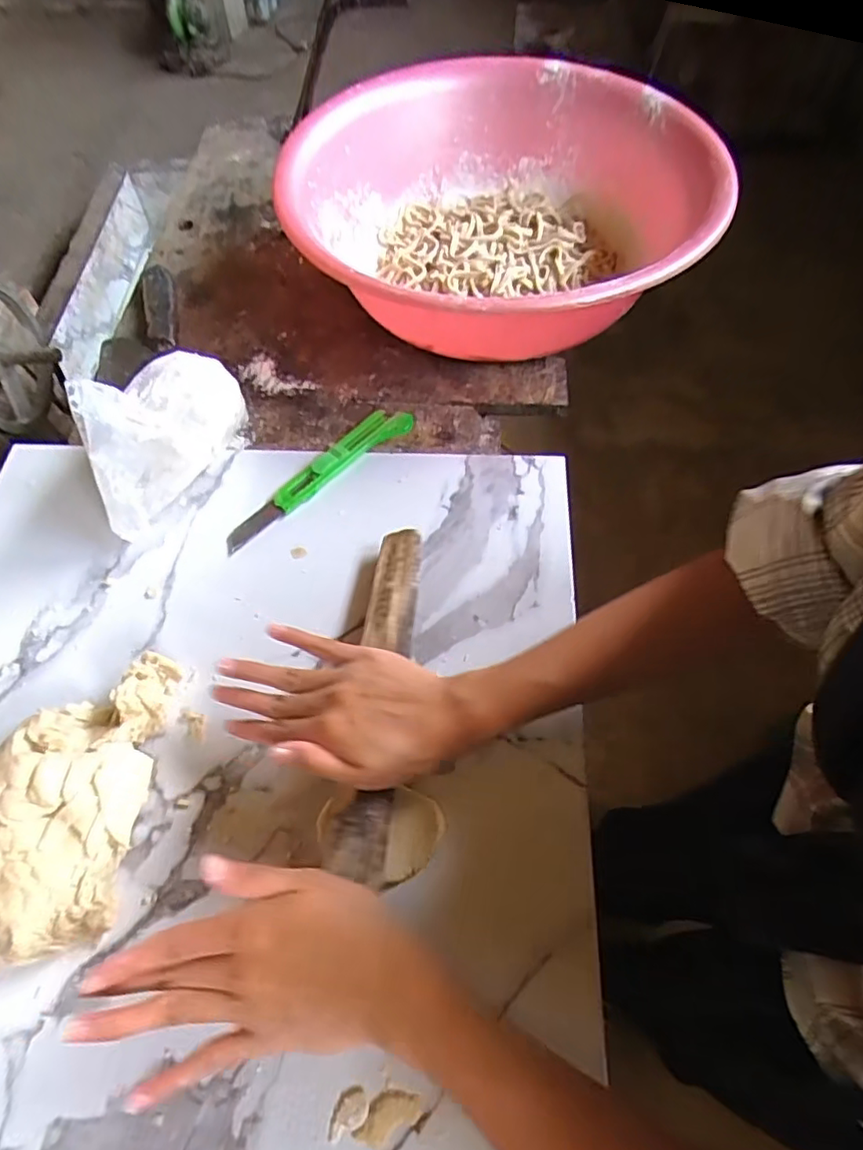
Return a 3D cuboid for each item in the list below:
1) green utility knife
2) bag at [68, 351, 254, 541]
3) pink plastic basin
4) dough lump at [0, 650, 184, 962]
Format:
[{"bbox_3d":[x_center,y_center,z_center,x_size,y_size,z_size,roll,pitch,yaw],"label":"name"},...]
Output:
[{"bbox_3d":[-0.095,-0.085,0.519,0.032,0.019,0.193,40,67,21],"label":"green utility knife"},{"bbox_3d":[-0.220,-0.122,0.479,0.064,0.122,0.167,23,62,13],"label":"bag"},{"bbox_3d":[0.067,-0.366,0.615,0.390,0.133,0.437,4,59,3],"label":"pink plastic basin"},{"bbox_3d":[-0.223,0.134,0.376,0.084,0.059,0.169,3,59,2],"label":"dough lump"}]

